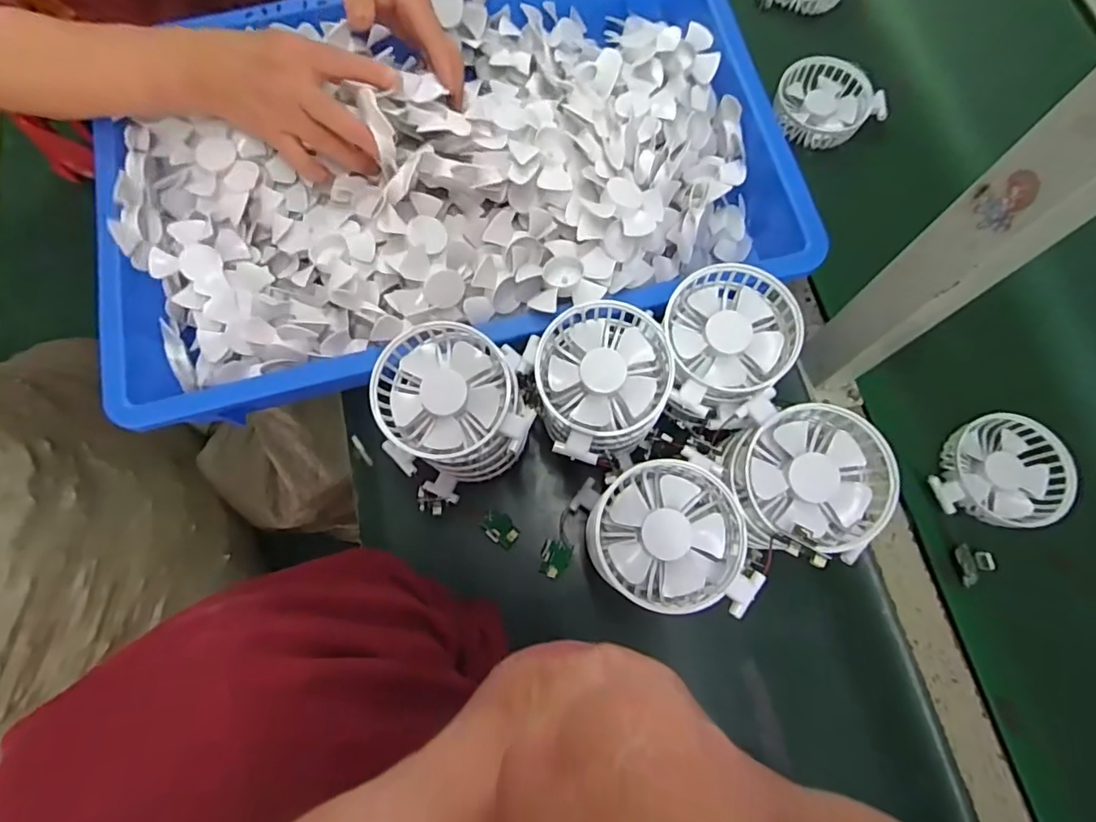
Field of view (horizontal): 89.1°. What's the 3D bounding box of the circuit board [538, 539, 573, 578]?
[{"bbox_3d":[0.006,0.121,0.455,0.024,0.011,0.035,16,101,7],"label":"circuit board"}]

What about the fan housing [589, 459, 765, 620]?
[{"bbox_3d":[0.074,0.078,0.350,0.093,0.031,0.093,-8,75,-3],"label":"fan housing"}]

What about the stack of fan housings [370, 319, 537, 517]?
[{"bbox_3d":[-0.068,0.001,0.416,0.104,0.106,0.101,-22,76,-7],"label":"stack of fan housings"}]

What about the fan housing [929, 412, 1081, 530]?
[{"bbox_3d":[0.367,0.052,0.448,0.083,0.033,0.093,35,77,8],"label":"fan housing"}]

